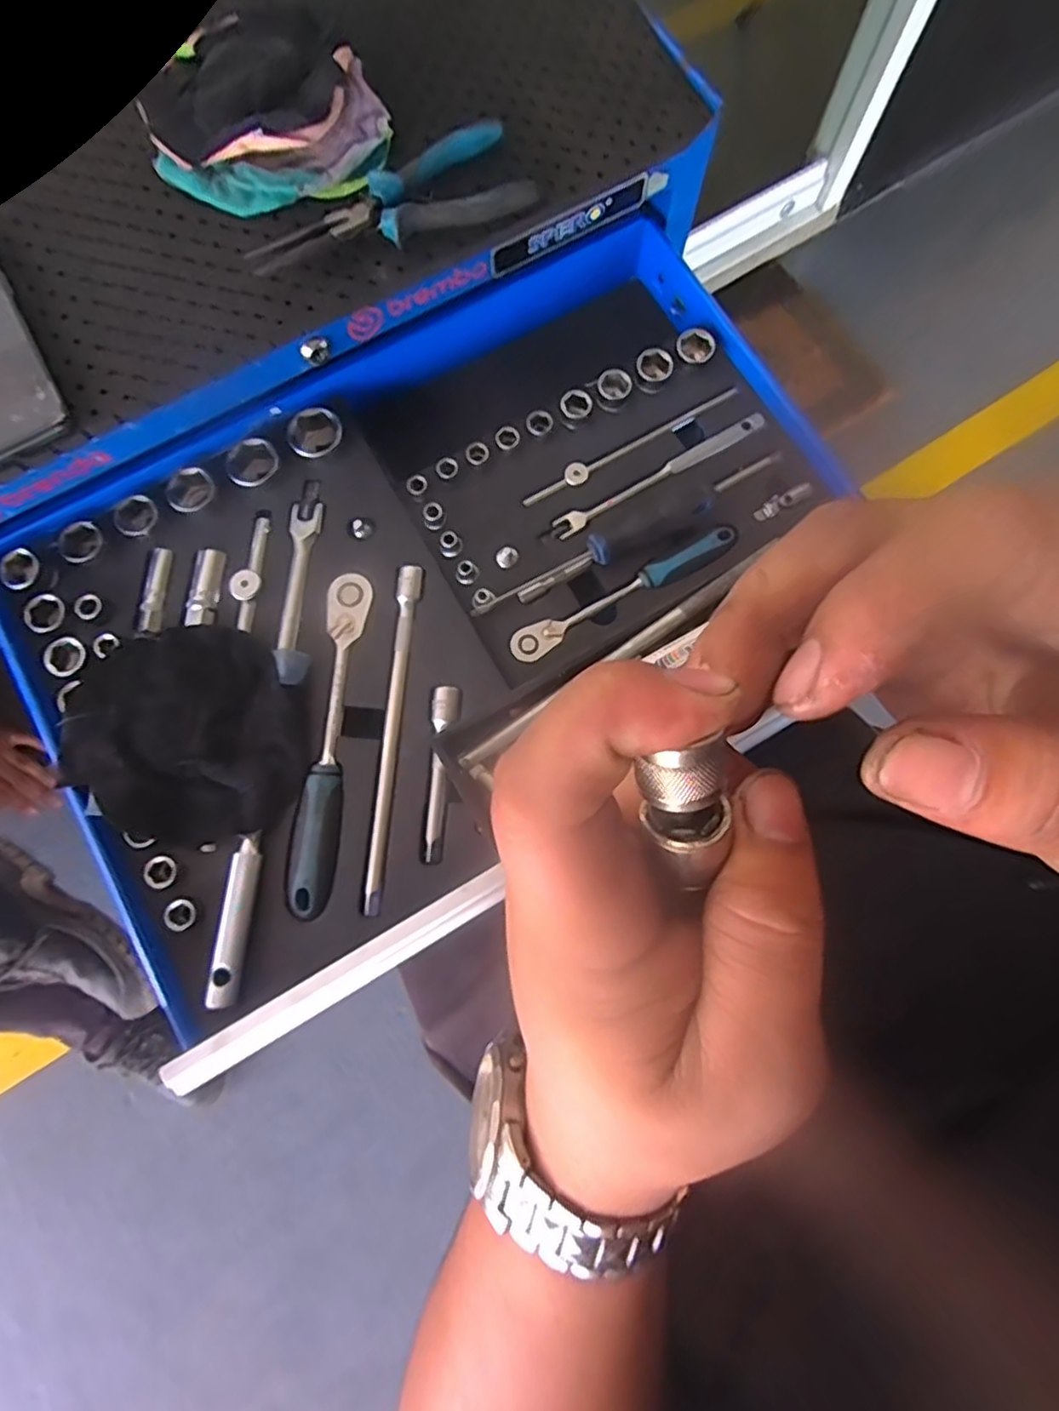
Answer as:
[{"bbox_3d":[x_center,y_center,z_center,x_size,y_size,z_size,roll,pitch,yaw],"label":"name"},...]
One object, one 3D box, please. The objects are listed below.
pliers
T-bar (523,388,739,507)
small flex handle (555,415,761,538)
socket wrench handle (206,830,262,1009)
[{"bbox_3d":[-0.094,-0.332,0.436,0.190,0.020,0.067,-25,79,-5],"label":"pliers"},{"bbox_3d":[0.080,-0.206,0.510,0.197,0.013,0.017,-32,80,-6],"label":"T-bar"},{"bbox_3d":[0.100,-0.179,0.499,0.180,0.016,0.017,-29,79,-6],"label":"small flex handle"},{"bbox_3d":[-0.195,0.139,0.426,0.017,0.012,0.108,5,78,1],"label":"socket wrench handle"}]

